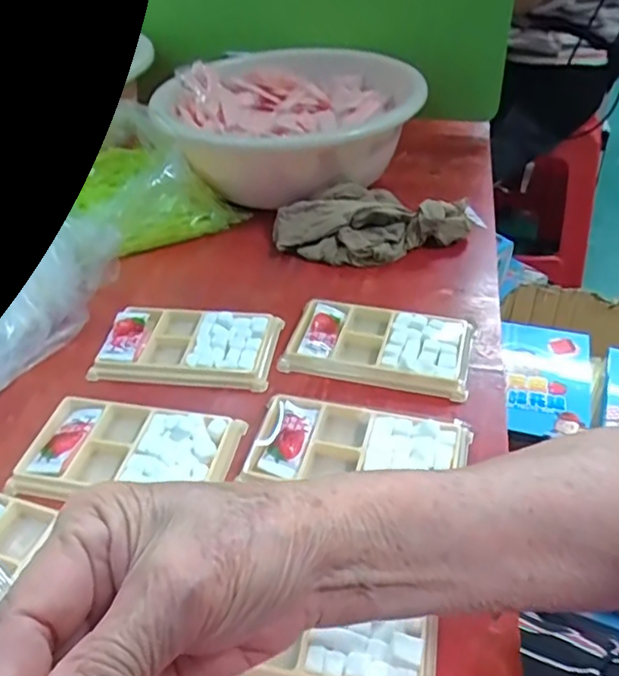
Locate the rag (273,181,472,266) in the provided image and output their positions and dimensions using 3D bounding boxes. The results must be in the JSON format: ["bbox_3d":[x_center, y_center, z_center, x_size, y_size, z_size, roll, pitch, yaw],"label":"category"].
[{"bbox_3d":[0.059,-0.109,0.559,0.182,0.041,0.092,-11,42,-7],"label":"rag"}]

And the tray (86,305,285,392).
[{"bbox_3d":[-0.094,0.003,0.464,0.133,0.014,0.076,2,42,7],"label":"tray"}]

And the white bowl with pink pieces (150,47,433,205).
[{"bbox_3d":[-0.021,-0.233,0.659,0.265,0.102,0.249,-2,41,2],"label":"white bowl with pink pieces"}]

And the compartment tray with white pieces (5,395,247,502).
[{"bbox_3d":[-0.118,0.075,0.387,0.130,0.011,0.077,7,43,12],"label":"compartment tray with white pieces"}]

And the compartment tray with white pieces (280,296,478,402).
[{"bbox_3d":[0.052,0.004,0.452,0.136,0.013,0.076,8,43,14],"label":"compartment tray with white pieces"}]

